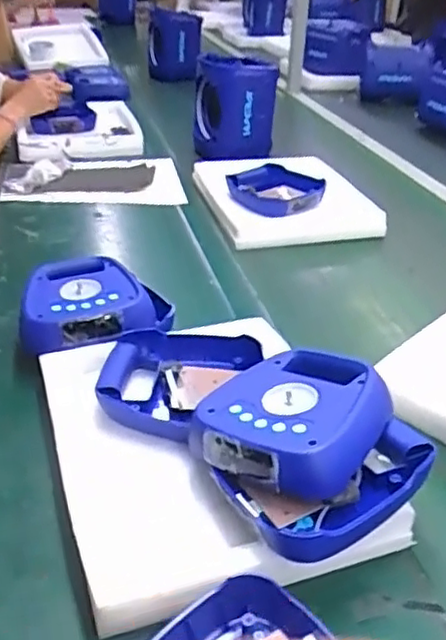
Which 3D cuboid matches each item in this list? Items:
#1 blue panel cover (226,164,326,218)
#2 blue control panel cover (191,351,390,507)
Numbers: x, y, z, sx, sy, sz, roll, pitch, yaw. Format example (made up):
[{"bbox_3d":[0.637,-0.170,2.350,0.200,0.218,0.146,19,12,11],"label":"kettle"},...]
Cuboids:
[{"bbox_3d":[0.106,-0.251,1.286,0.145,0.052,0.181,-17,34,-34],"label":"blue panel cover"},{"bbox_3d":[0.069,0.088,0.606,0.153,0.056,0.159,24,34,33],"label":"blue control panel cover"}]

